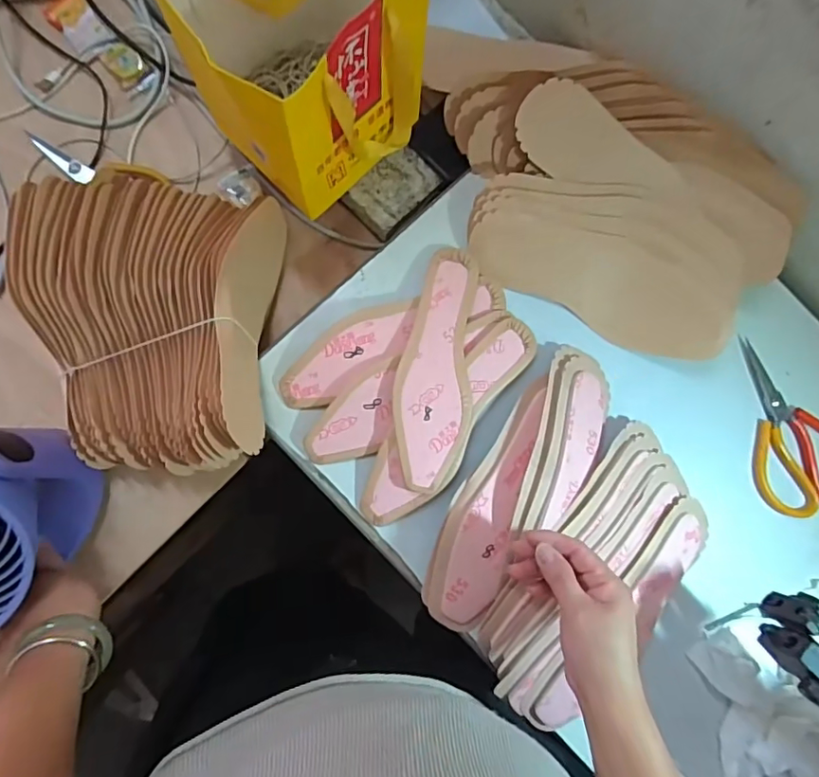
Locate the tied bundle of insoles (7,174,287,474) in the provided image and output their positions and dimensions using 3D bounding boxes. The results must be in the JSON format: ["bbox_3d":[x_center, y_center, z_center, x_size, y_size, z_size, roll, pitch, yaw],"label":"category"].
[{"bbox_3d":[-0.250,-0.064,0.504,0.228,0.117,0.278,1,83,-5],"label":"tied bundle of insoles"}]

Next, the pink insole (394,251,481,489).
[{"bbox_3d":[0.026,-0.024,0.522,0.073,0.018,0.239,7,79,-8],"label":"pink insole"}]

